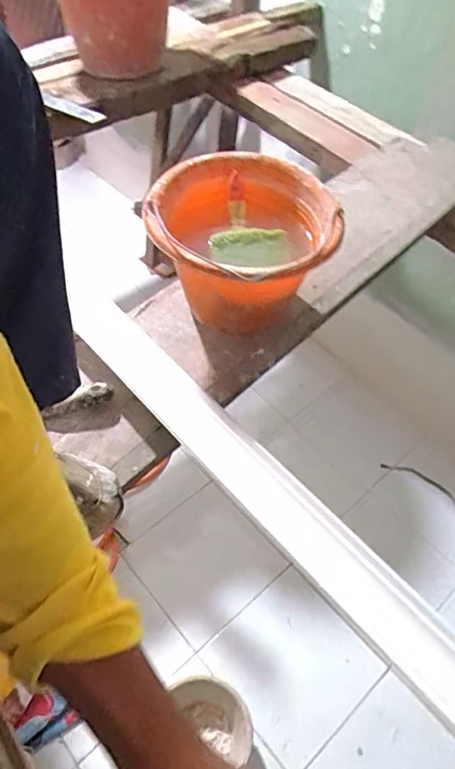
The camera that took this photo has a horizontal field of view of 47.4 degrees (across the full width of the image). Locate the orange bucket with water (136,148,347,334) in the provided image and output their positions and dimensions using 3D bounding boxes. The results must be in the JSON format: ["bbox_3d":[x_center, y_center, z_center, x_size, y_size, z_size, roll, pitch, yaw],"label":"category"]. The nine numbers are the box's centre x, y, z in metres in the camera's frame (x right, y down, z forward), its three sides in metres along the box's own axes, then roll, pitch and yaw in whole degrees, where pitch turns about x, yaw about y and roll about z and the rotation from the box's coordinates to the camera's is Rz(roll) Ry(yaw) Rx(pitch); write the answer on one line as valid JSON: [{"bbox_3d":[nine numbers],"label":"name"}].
[{"bbox_3d":[0.021,-0.181,0.730,0.240,0.170,0.258,1,51,-1],"label":"orange bucket with water"}]

